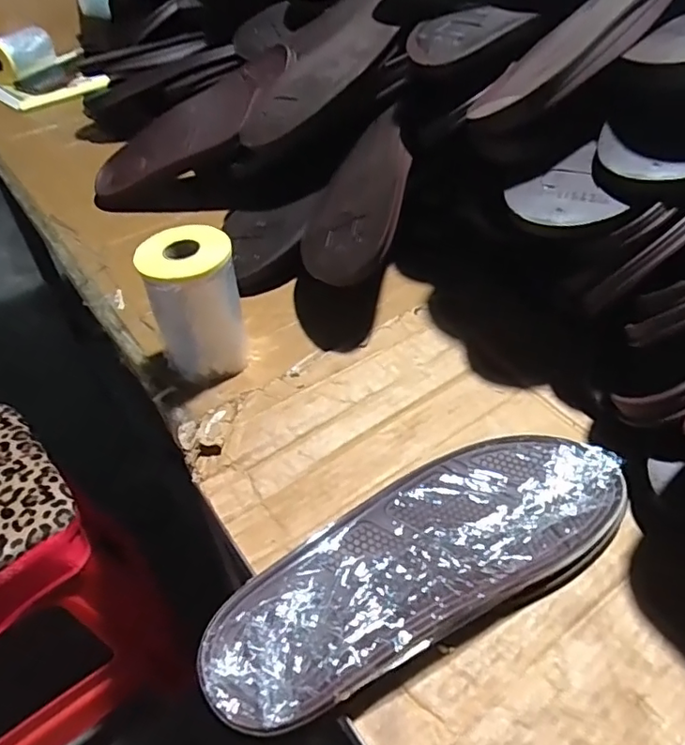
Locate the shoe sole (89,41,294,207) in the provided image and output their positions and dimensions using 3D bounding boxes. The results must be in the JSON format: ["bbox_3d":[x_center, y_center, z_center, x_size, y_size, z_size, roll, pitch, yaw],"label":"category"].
[{"bbox_3d":[-0.176,-0.277,0.636,0.279,0.039,0.097,-26,45,16],"label":"shoe sole"}]

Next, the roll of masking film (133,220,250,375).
[{"bbox_3d":[-0.112,-0.049,0.432,0.067,0.110,0.057,-13,48,-10],"label":"roll of masking film"}]

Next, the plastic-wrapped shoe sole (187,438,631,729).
[{"bbox_3d":[0.049,0.107,0.329,0.264,0.037,0.101,-26,51,-20],"label":"plastic-wrapped shoe sole"}]

